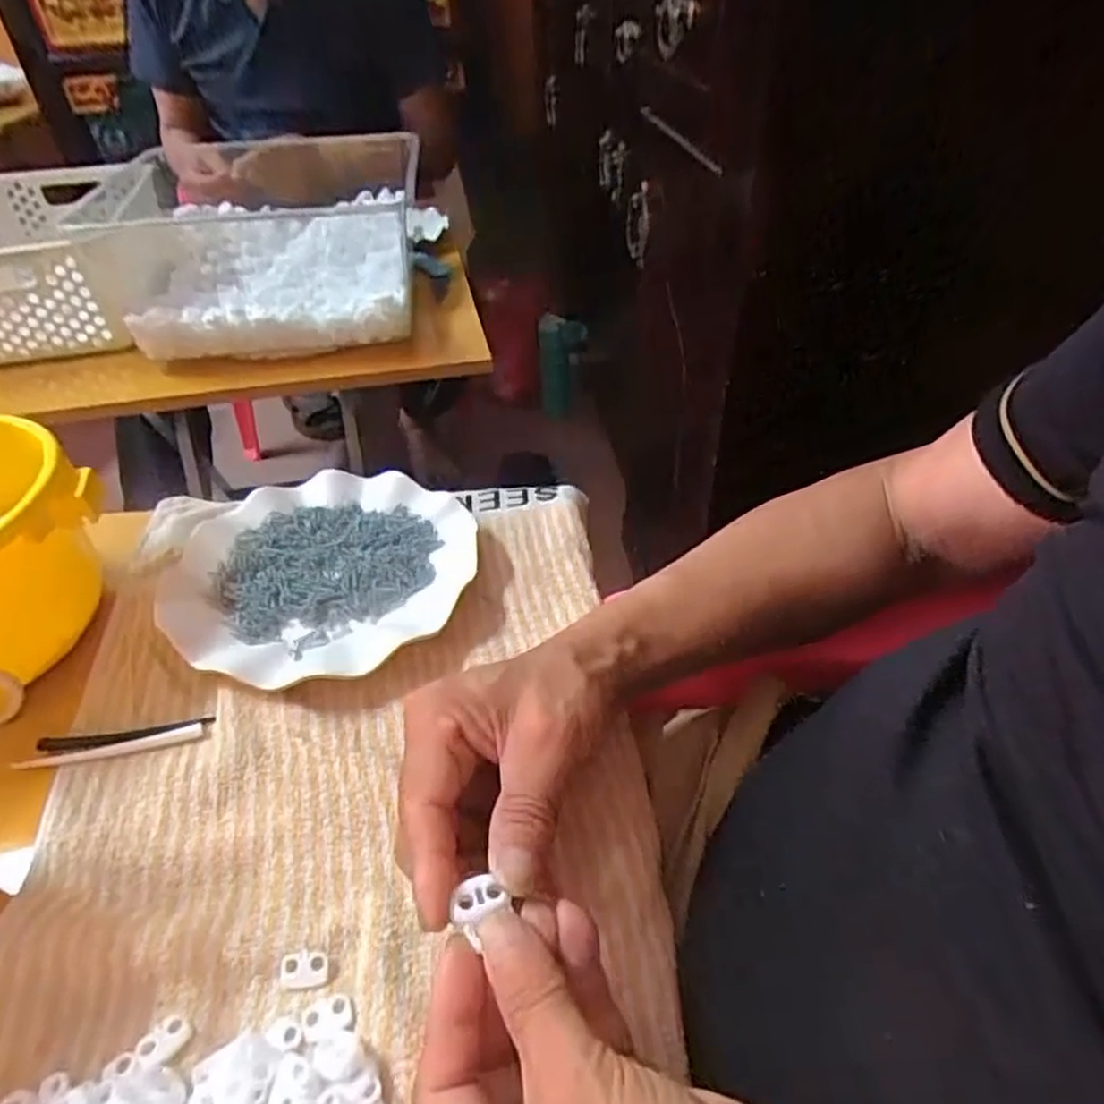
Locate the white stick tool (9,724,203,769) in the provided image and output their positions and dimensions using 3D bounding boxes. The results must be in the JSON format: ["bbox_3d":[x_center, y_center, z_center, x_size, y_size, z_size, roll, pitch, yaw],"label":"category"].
[{"bbox_3d":[-0.229,0.101,0.367,0.093,0.006,0.009,-9,41,-7],"label":"white stick tool"}]

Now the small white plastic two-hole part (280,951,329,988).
[{"bbox_3d":[-0.099,0.167,0.285,0.018,0.006,0.012,-6,41,-5],"label":"small white plastic two-hole part"}]

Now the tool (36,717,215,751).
[{"bbox_3d":[-0.225,0.095,0.375,0.086,0.007,0.009,-7,41,-6],"label":"tool"}]

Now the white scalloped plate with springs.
[{"bbox_3d":[-0.142,0.007,0.444,0.179,0.018,0.177,-1,41,1],"label":"white scalloped plate with springs"}]

